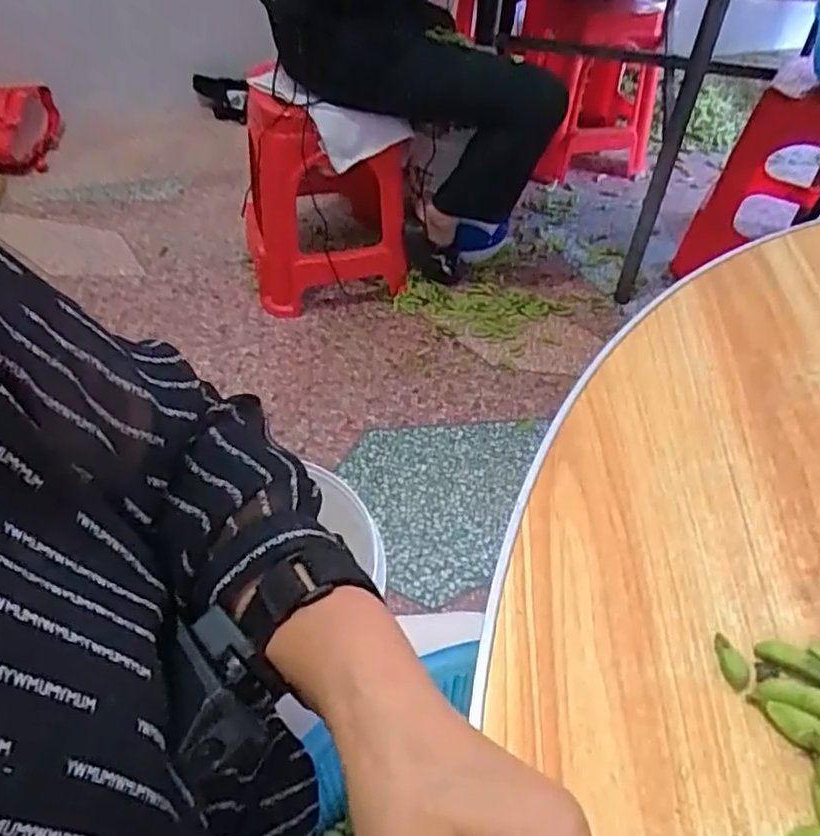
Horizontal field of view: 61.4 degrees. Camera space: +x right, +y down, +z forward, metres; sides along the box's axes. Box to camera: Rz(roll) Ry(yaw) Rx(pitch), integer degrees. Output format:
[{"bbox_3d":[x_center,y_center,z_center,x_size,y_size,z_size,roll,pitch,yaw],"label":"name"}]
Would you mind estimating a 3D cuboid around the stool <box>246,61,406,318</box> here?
[{"bbox_3d":[-0.229,-0.556,1.684,0.360,0.450,0.408,-14,49,-15],"label":"stool"}]

